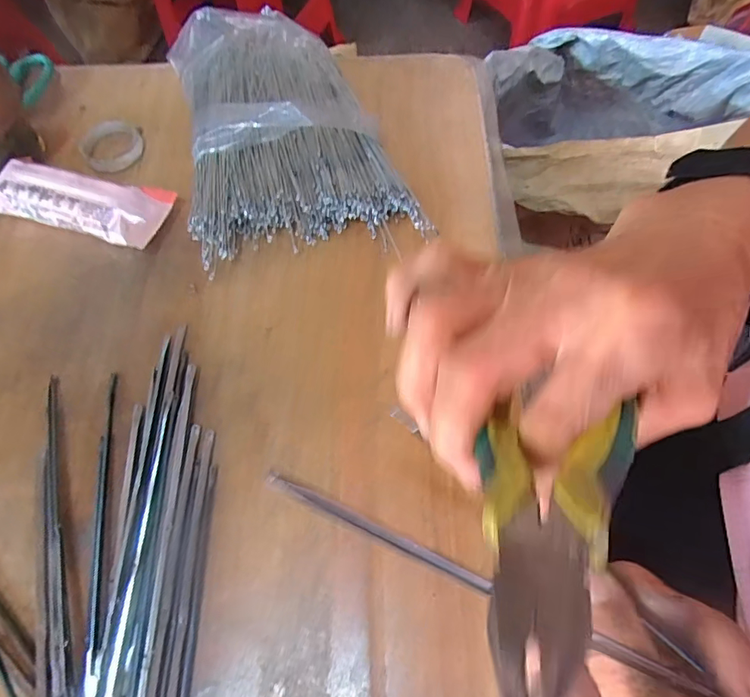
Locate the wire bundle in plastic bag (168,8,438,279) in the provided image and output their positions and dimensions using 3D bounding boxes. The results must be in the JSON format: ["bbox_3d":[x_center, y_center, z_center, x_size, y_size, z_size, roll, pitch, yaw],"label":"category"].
[{"bbox_3d":[-0.067,-0.175,0.347,0.154,0.045,0.237,-14,63,-3],"label":"wire bundle in plastic bag"}]

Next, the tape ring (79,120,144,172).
[{"bbox_3d":[-0.208,-0.160,0.364,0.046,0.010,0.052,-30,65,-11],"label":"tape ring"}]

